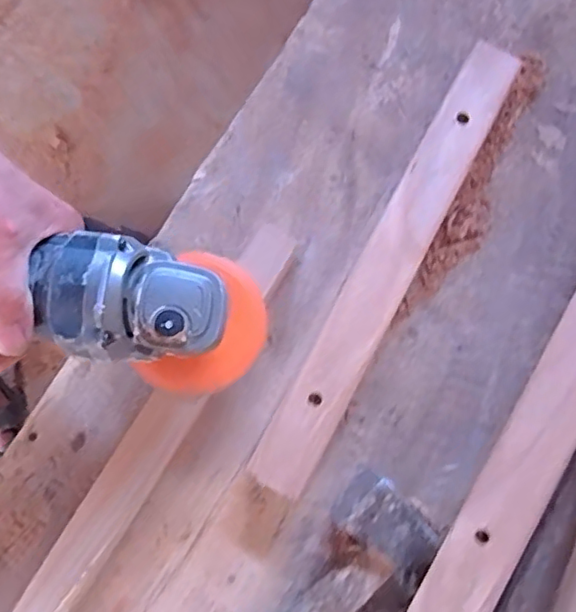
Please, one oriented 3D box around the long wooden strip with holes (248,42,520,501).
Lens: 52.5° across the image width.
[{"bbox_3d":[0.075,-0.033,0.432,0.041,0.040,0.360,28,80,4],"label":"long wooden strip with holes"}]

